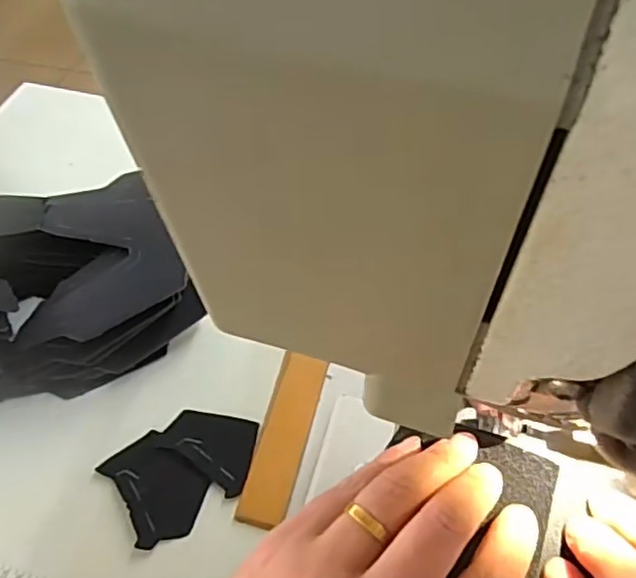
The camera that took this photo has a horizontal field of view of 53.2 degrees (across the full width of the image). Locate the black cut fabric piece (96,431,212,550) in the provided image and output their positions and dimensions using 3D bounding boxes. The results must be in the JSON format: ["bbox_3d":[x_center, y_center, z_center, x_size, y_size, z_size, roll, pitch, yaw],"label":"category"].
[{"bbox_3d":[-0.112,0.136,0.438,0.055,0.009,0.076,-37,60,-24],"label":"black cut fabric piece"}]

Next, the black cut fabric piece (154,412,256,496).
[{"bbox_3d":[-0.078,0.113,0.451,0.069,0.011,0.050,13,54,11],"label":"black cut fabric piece"}]

